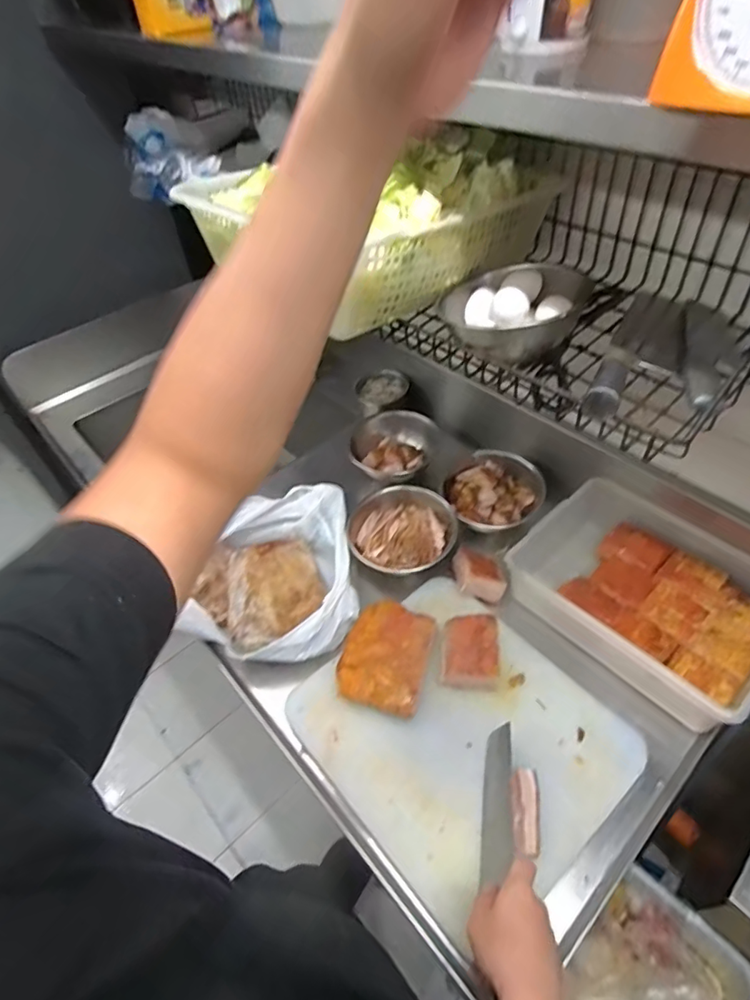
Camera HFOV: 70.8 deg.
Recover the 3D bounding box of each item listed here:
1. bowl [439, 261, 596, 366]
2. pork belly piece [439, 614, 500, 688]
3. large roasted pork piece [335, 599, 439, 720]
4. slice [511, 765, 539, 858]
[{"bbox_3d":[0.161,-0.222,0.618,0.150,0.067,0.138,-3,48,3],"label":"bowl"},{"bbox_3d":[0.137,0.218,0.766,0.079,0.042,0.099,1,48,6],"label":"pork belly piece"},{"bbox_3d":[0.019,0.229,0.779,0.121,0.050,0.155,11,50,15],"label":"large roasted pork piece"},{"bbox_3d":[0.184,0.376,0.642,0.032,0.012,0.097,4,49,9],"label":"slice"}]

